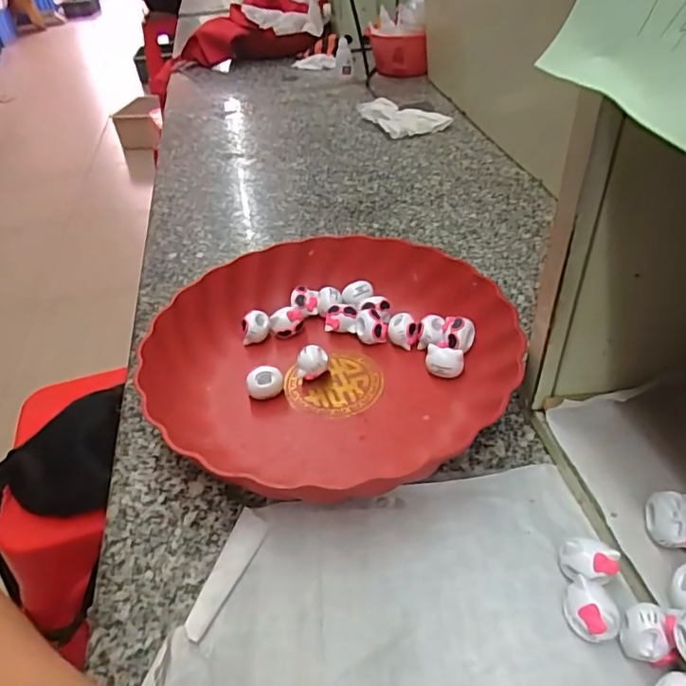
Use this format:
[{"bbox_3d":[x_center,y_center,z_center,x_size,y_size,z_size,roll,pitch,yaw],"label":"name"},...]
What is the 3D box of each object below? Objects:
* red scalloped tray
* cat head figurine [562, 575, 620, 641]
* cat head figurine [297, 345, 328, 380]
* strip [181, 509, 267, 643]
[{"bbox_3d":[-0.007,0.004,0.380,0.234,0.048,0.216,18,46,27],"label":"red scalloped tray"},{"bbox_3d":[0.109,0.119,0.244,0.016,0.021,0.025,-25,43,-21],"label":"cat head figurine"},{"bbox_3d":[-0.021,0.016,0.387,0.021,0.022,0.020,-4,40,3],"label":"cat head figurine"},{"bbox_3d":[-0.059,0.117,0.280,0.017,0.004,0.067,25,44,5],"label":"strip"}]

